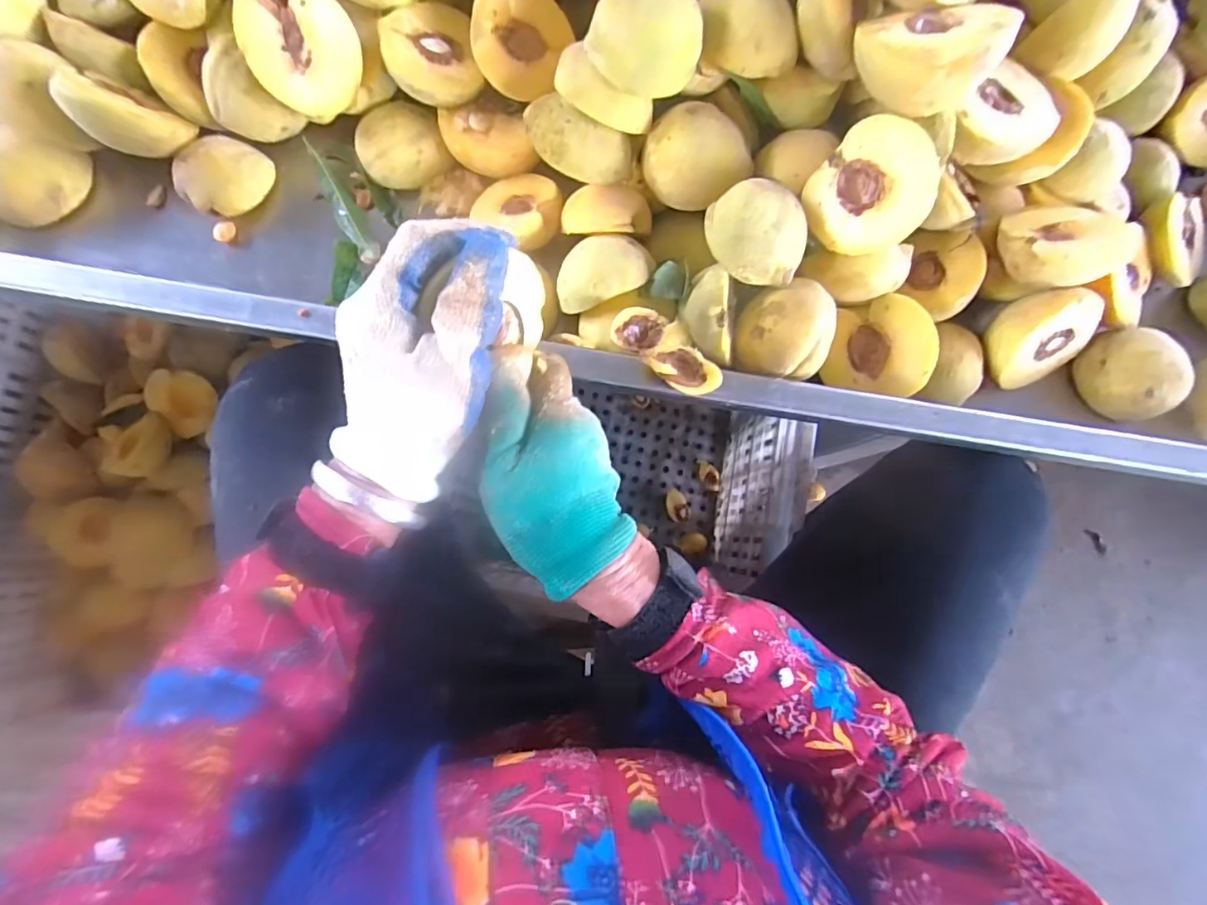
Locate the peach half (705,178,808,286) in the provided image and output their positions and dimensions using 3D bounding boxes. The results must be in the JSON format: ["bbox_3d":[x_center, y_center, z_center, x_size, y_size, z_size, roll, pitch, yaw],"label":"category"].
[{"bbox_3d":[0.093,-0.132,0.332,0.060,0.025,0.050,37,104,-25],"label":"peach half"}]

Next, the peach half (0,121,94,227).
[{"bbox_3d":[-0.374,-0.177,0.354,0.051,0.039,0.053,2,81,-3],"label":"peach half"}]

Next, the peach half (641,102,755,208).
[{"bbox_3d":[0.058,-0.190,0.354,0.060,0.030,0.060,4,111,11],"label":"peach half"}]

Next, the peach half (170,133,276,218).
[{"bbox_3d":[-0.255,-0.185,0.371,0.049,0.023,0.056,36,81,3],"label":"peach half"}]

